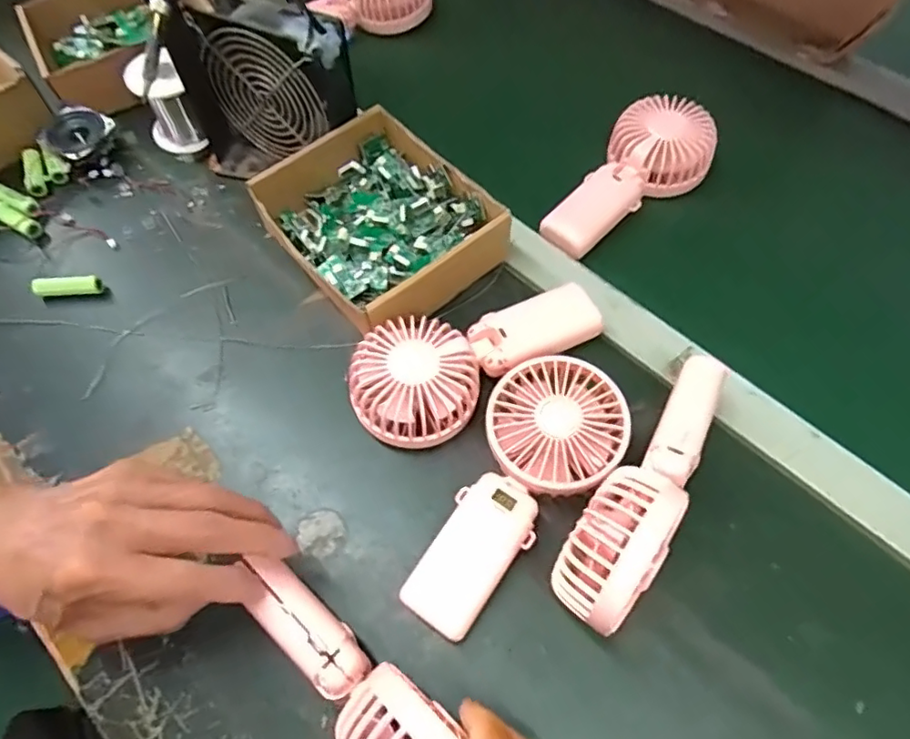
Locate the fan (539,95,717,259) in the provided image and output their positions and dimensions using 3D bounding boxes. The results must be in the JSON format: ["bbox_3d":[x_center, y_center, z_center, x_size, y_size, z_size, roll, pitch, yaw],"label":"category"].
[{"bbox_3d":[0.149,-0.167,0.519,0.177,0.038,0.081,-43,66,-6],"label":"fan"}]

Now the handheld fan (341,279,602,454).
[{"bbox_3d":[0.010,-0.017,0.424,0.185,0.046,0.085,-32,63,-15],"label":"handheld fan"}]

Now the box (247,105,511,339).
[{"bbox_3d":[-0.063,-0.117,0.477,0.150,0.053,0.172,-37,65,-17],"label":"box"}]

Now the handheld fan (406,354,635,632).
[{"bbox_3d":[0.041,0.078,0.372,0.087,0.048,0.183,26,64,17],"label":"handheld fan"}]

